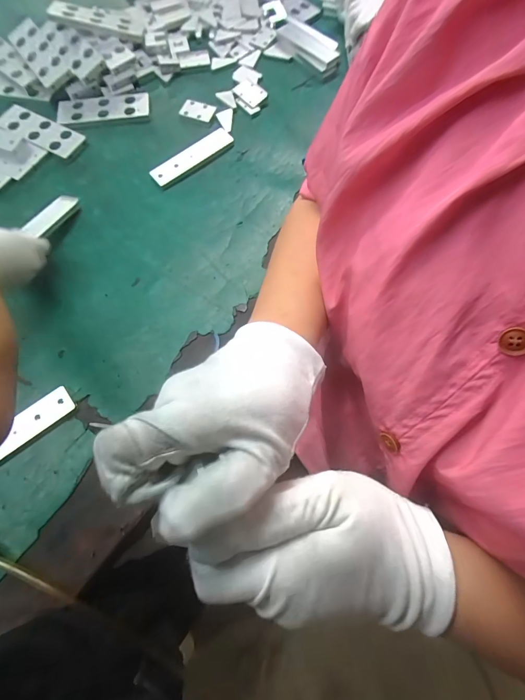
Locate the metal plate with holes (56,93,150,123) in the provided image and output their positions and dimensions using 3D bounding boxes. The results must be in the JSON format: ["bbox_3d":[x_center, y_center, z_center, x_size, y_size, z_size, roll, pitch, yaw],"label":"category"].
[{"bbox_3d":[-0.298,-0.448,0.606,0.175,0.010,0.059,-5,76,4],"label":"metal plate with holes"}]

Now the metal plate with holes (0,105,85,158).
[{"bbox_3d":[-0.397,-0.395,0.583,0.153,0.011,0.061,28,74,7],"label":"metal plate with holes"}]

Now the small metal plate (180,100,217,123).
[{"bbox_3d":[-0.118,-0.441,0.598,0.059,0.007,0.036,13,86,-11],"label":"small metal plate"}]

